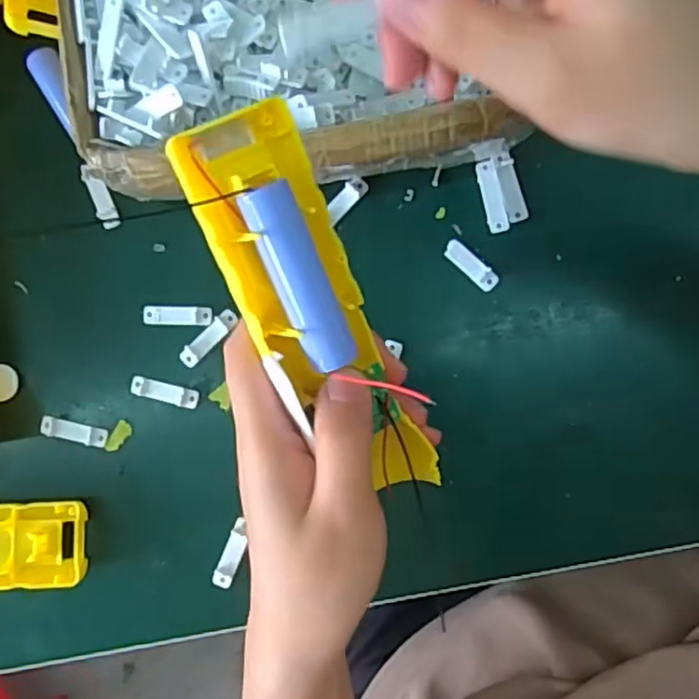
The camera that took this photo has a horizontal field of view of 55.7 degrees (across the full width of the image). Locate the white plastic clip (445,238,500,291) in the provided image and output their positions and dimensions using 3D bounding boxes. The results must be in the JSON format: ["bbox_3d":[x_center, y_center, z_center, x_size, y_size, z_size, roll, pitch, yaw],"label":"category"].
[{"bbox_3d":[0.063,-0.043,0.342,0.033,0.004,0.011,41,91,5],"label":"white plastic clip"}]

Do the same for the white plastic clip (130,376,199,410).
[{"bbox_3d":[-0.100,0.023,0.354,0.036,0.004,0.010,14,89,5],"label":"white plastic clip"}]

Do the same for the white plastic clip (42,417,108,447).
[{"bbox_3d":[-0.149,0.045,0.358,0.035,0.005,0.010,14,89,5],"label":"white plastic clip"}]

